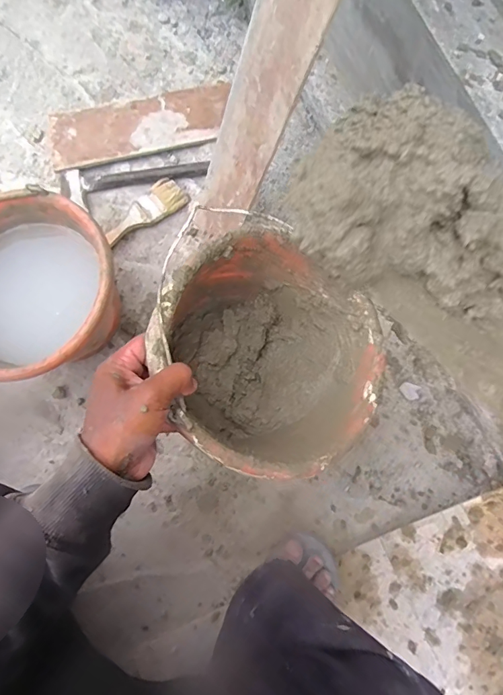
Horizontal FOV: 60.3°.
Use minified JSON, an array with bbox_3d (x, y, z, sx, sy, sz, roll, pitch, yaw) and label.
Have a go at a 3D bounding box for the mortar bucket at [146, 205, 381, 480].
[{"bbox_3d":[-0.015,0.020,0.489,0.233,0.200,0.237,8,72,-28],"label":"mortar bucket"}]

